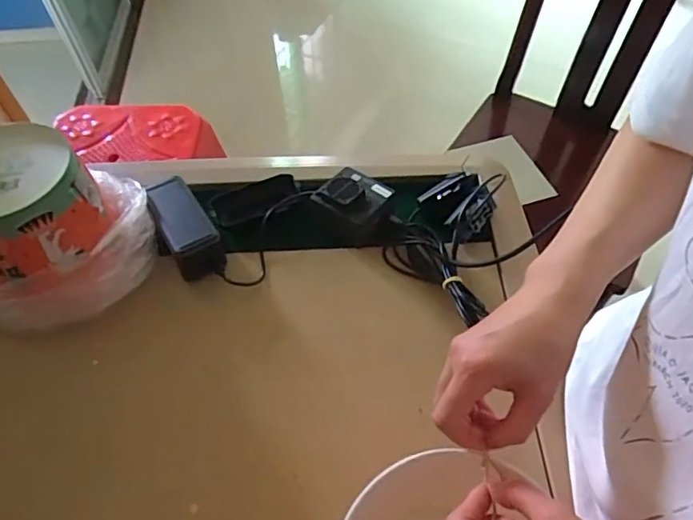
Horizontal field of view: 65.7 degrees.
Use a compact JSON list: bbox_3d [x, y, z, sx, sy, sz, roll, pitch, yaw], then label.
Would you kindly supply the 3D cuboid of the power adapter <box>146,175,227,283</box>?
[{"bbox_3d":[-0.190,-0.042,0.623,0.056,0.043,0.138,-26,59,-15],"label":"power adapter"}]

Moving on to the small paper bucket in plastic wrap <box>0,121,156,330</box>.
[{"bbox_3d":[-0.320,-0.030,0.560,0.201,0.153,0.162,-14,57,-8],"label":"small paper bucket in plastic wrap"}]

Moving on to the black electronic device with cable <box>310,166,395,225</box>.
[{"bbox_3d":[0.007,-0.080,0.631,0.069,0.018,0.072,36,64,23],"label":"black electronic device with cable"}]

